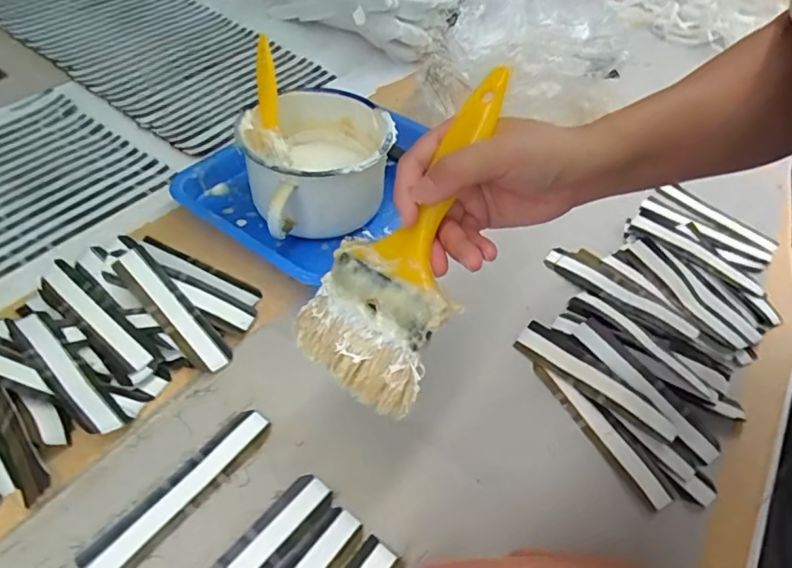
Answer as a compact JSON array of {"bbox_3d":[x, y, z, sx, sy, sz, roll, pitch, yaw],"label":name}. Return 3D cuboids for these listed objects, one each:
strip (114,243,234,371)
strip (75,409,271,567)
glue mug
[{"bbox_3d":[-0.193,0.021,0.453,0.030,0.007,0.142,-40,72,-21],"label":"strip"},{"bbox_3d":[-0.149,0.143,0.368,0.031,0.004,0.142,32,53,22],"label":"strip"},{"bbox_3d":[-0.080,-0.124,0.550,0.150,0.091,0.142,3,48,-3],"label":"glue mug"}]

